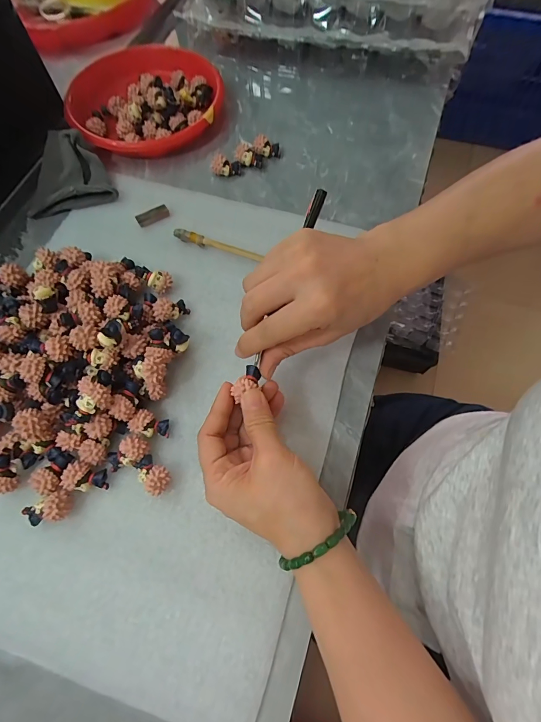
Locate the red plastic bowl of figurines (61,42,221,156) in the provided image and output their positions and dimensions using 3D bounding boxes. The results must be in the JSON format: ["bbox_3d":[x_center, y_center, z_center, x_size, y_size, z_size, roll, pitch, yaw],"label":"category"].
[{"bbox_3d":[-0.145,-0.306,0.428,0.177,0.042,0.167,0,66,0],"label":"red plastic bowl of figurines"}]

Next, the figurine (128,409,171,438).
[{"bbox_3d":[-0.092,0.050,0.280,0.025,0.020,0.018,15,67,7],"label":"figurine"}]

